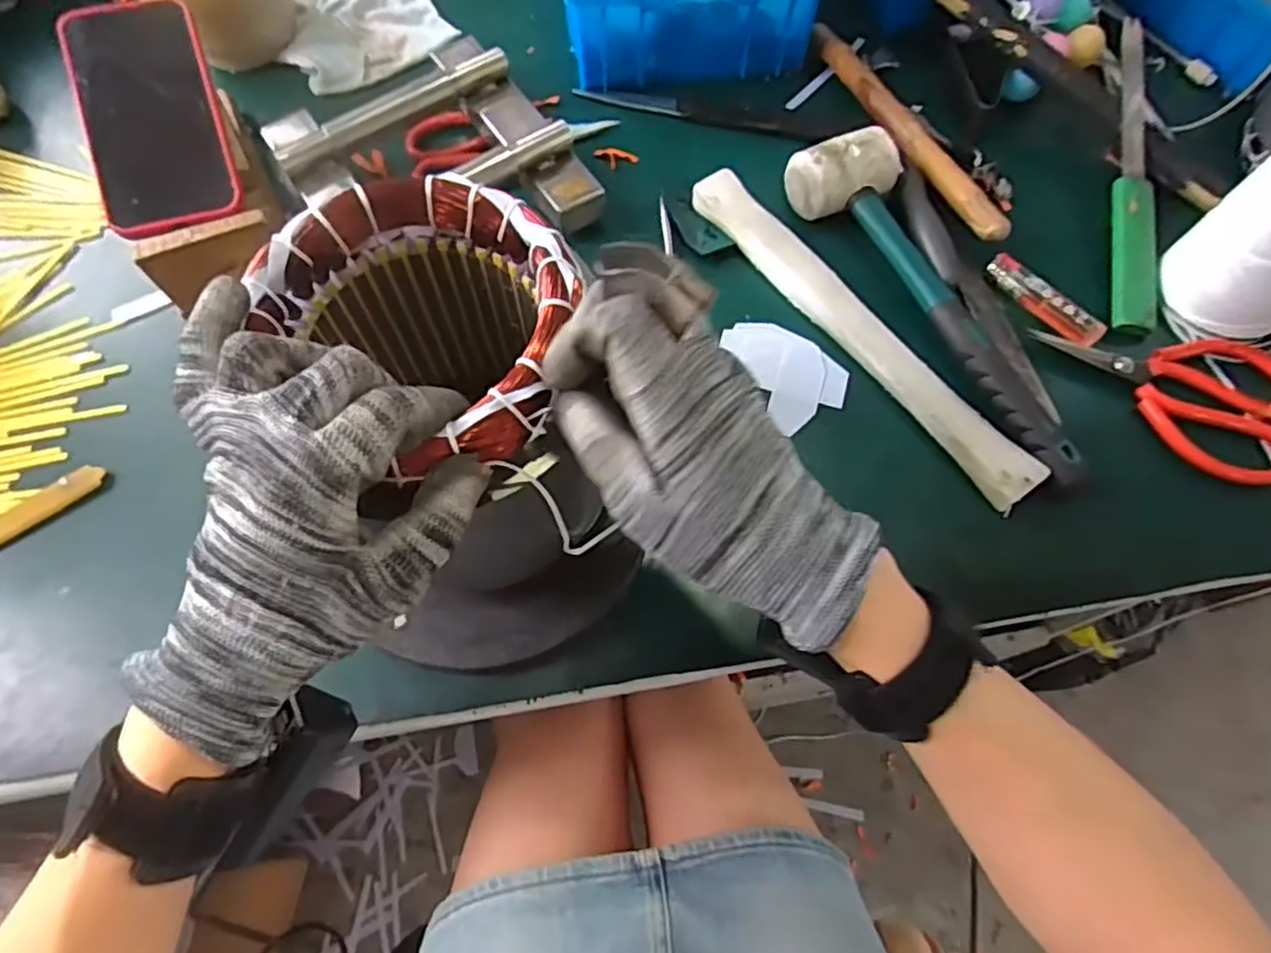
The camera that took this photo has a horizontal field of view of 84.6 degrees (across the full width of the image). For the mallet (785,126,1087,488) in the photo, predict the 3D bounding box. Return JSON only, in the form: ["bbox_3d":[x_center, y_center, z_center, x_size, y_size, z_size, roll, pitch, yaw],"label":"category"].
[{"bbox_3d":[0.205,-0.120,0.455,0.065,0.046,0.274,-29,69,-13],"label":"mallet"}]

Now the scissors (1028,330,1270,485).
[{"bbox_3d":[0.348,-0.064,0.439,0.086,0.017,0.151,-37,71,-16],"label":"scissors"}]

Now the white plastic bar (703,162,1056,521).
[{"bbox_3d":[0.141,-0.099,0.458,0.030,0.022,0.294,-34,71,-14],"label":"white plastic bar"}]

